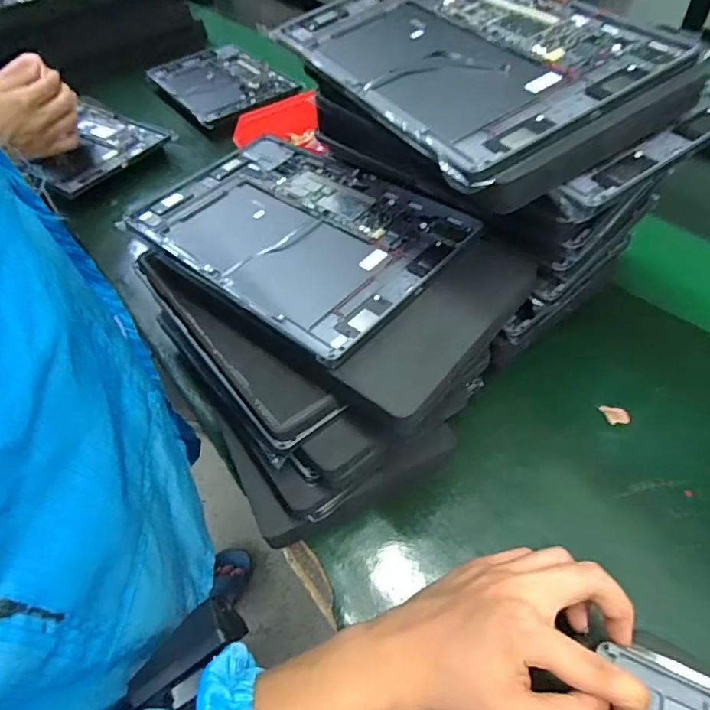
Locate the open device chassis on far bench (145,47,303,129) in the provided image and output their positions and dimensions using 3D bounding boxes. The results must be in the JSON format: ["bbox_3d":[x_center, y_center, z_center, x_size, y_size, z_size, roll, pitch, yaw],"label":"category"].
[{"bbox_3d":[-0.216,-0.435,0.807,0.165,0.021,0.242,-32,54,-22],"label":"open device chassis on far bench"}]

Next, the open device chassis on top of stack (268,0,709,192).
[{"bbox_3d":[0.068,-0.214,0.349,0.178,0.008,0.262,-32,56,-10],"label":"open device chassis on top of stack"}]

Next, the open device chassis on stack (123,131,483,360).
[{"bbox_3d":[-0.051,-0.104,0.404,0.253,0.014,0.167,33,58,28],"label":"open device chassis on stack"}]

